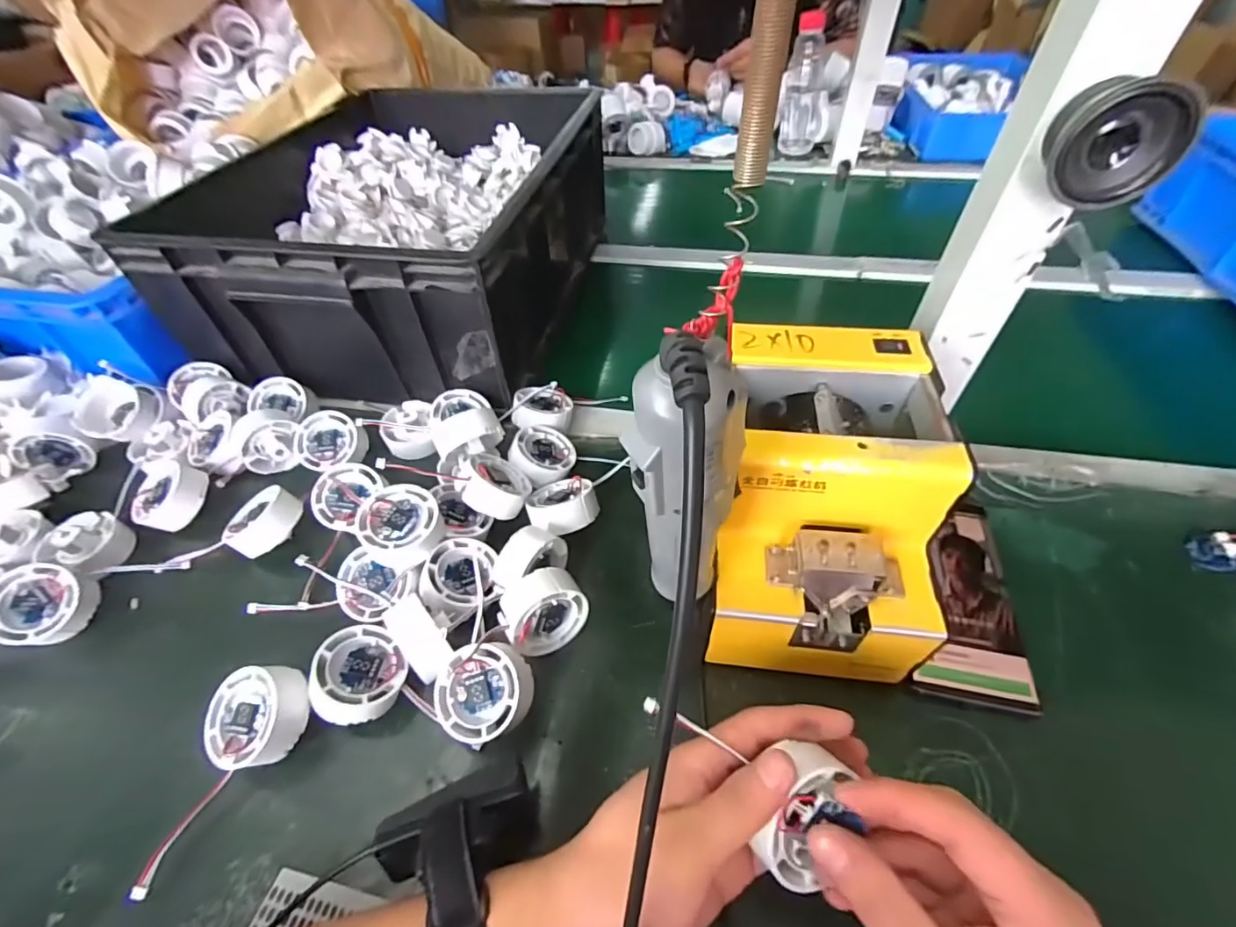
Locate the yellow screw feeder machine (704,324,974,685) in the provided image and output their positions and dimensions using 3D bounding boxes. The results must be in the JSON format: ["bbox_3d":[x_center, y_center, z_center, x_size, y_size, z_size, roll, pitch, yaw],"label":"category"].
[{"bbox_3d":[0.127,0.025,0.337,0.117,0.142,0.173,5,49,7],"label":"yellow screw feeder machine"}]

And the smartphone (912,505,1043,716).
[{"bbox_3d":[0.241,0.091,0.372,0.067,0.011,0.153,9,50,11],"label":"smartphone"}]

